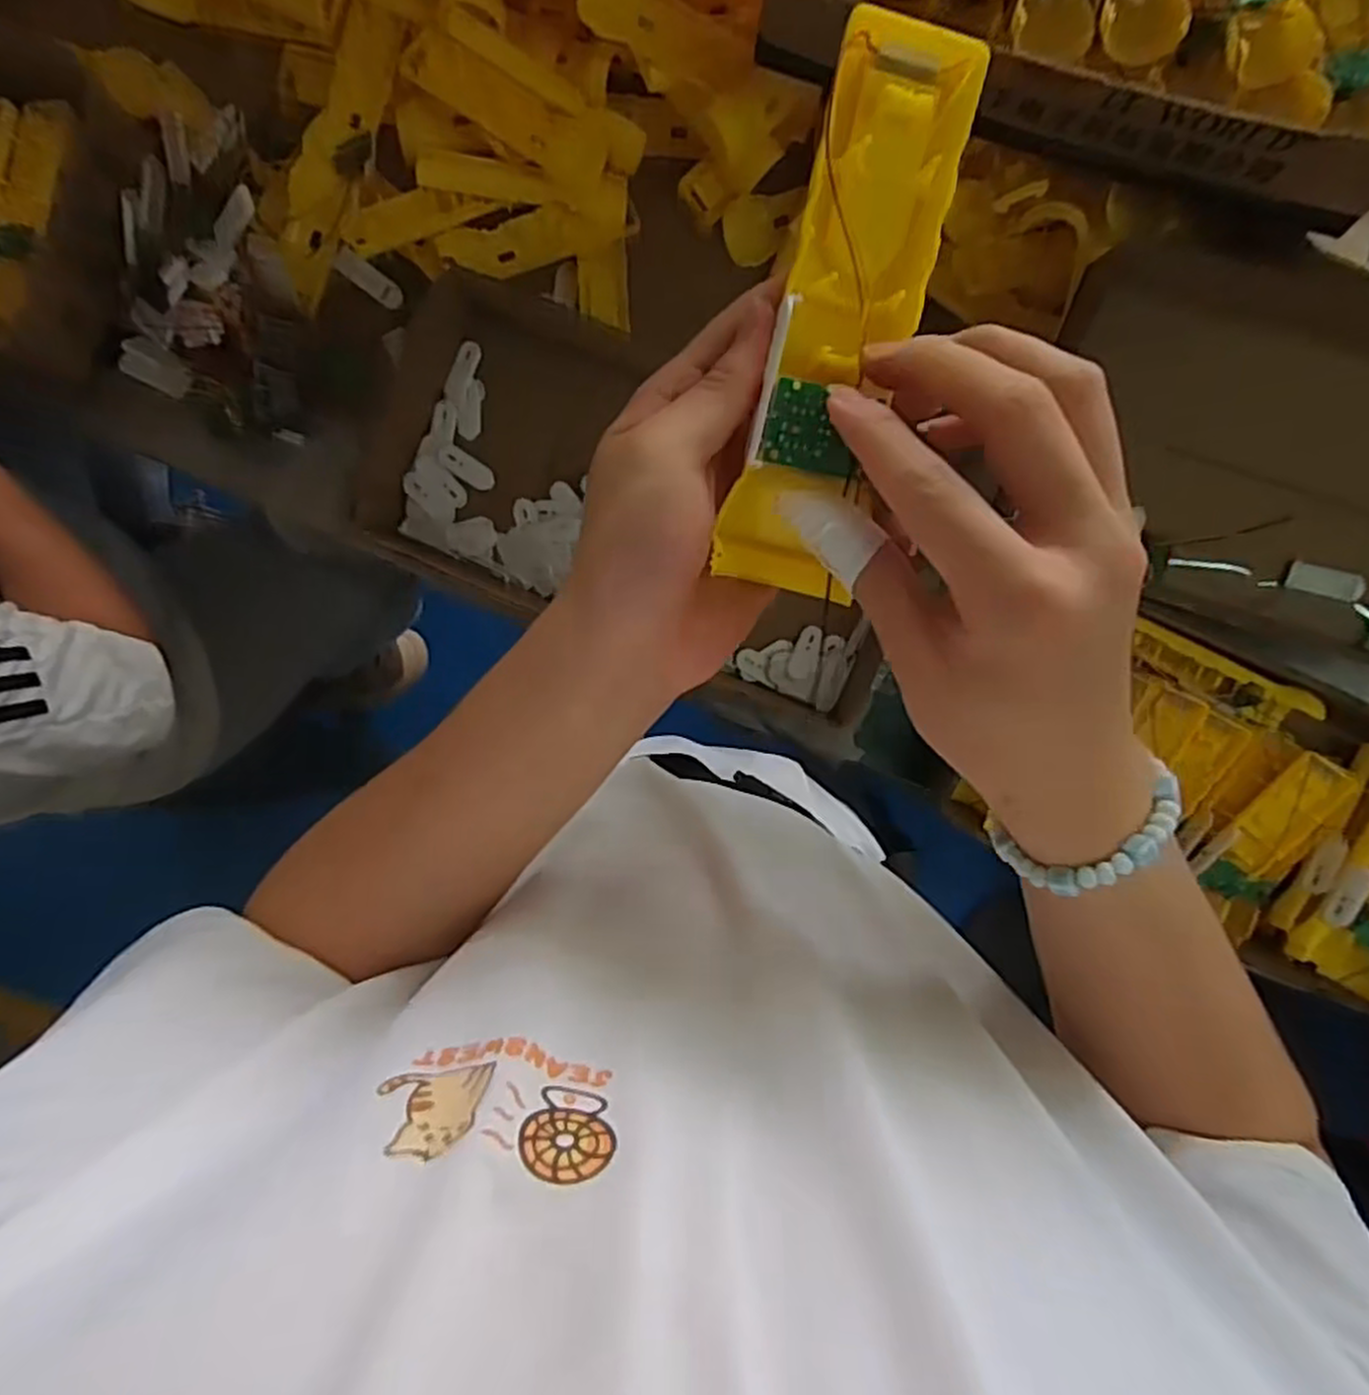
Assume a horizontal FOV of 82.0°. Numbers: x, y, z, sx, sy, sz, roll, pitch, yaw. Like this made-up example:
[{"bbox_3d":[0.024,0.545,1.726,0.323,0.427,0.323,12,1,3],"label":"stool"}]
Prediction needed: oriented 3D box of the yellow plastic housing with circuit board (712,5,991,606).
[{"bbox_3d":[0.050,-0.113,0.244,0.043,0.029,0.163,16,106,-1],"label":"yellow plastic housing with circuit board"}]

